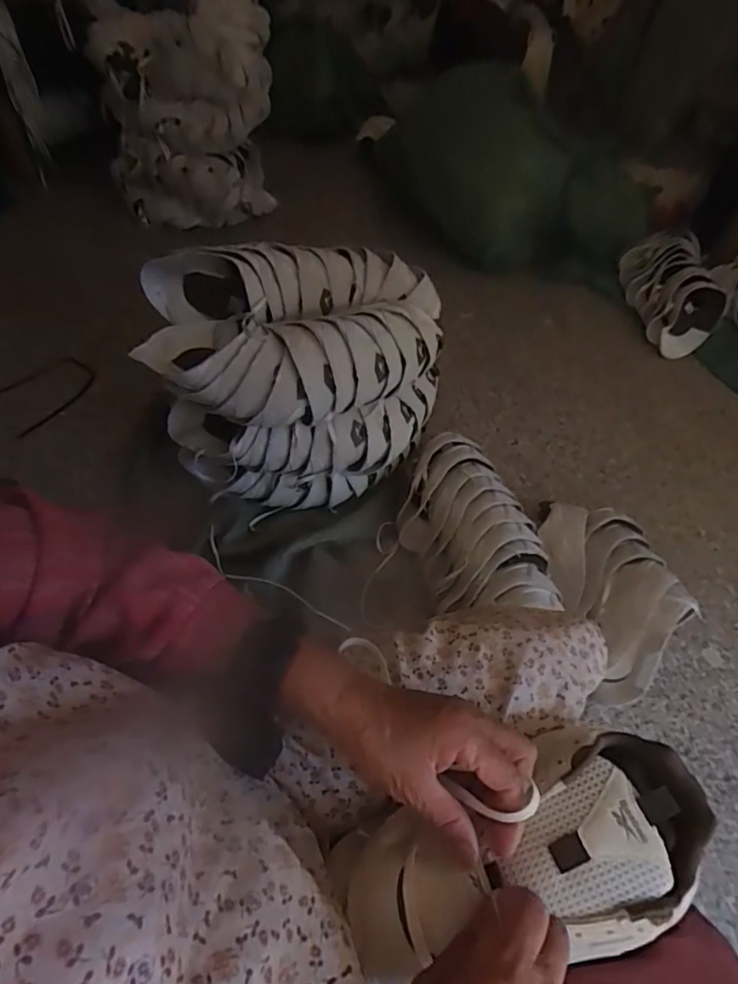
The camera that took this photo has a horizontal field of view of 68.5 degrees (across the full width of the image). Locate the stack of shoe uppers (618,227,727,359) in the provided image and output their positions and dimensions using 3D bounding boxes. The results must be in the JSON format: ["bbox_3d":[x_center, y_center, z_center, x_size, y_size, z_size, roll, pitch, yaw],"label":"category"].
[{"bbox_3d":[0.821,-0.533,1.454,0.201,0.126,0.374,2,52,-2],"label":"stack of shoe uppers"}]

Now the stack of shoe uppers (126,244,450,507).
[{"bbox_3d":[-0.121,-0.194,0.944,0.450,0.330,0.306,-7,53,-10],"label":"stack of shoe uppers"}]

